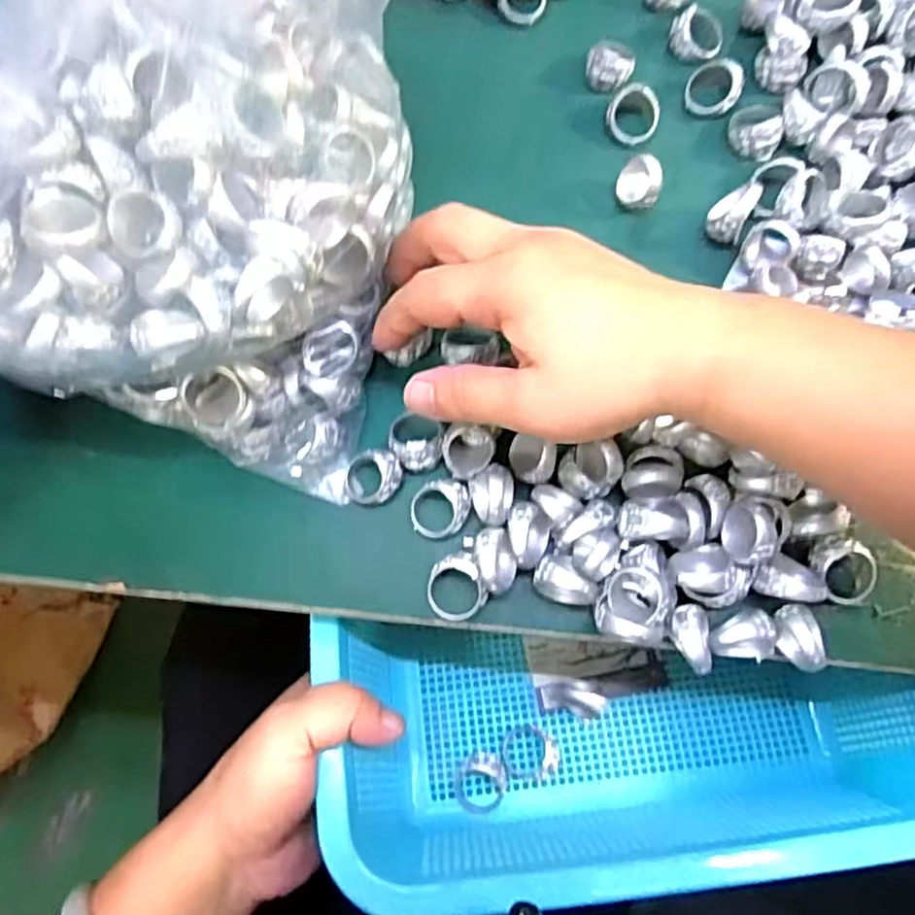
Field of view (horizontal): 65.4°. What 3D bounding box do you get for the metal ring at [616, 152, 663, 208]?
[{"bbox_3d":[0.082,-0.125,0.323,0.019,0.026,0.014,22,77,6],"label":"metal ring"}]

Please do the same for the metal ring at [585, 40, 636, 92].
[{"bbox_3d":[0.075,-0.192,0.351,0.022,0.018,0.021,0,75,1],"label":"metal ring"}]

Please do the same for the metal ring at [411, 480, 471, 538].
[{"bbox_3d":[-0.007,0.021,0.291,0.024,0.013,0.023,0,75,1],"label":"metal ring"}]

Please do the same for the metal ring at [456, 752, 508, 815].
[{"bbox_3d":[0.012,0.156,0.341,0.023,0.008,0.026,27,77,7],"label":"metal ring"}]

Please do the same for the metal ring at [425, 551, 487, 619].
[{"bbox_3d":[0.000,0.052,0.281,0.023,0.007,0.028,27,110,14],"label":"metal ring"}]

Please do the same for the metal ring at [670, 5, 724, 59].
[{"bbox_3d":[0.120,-0.211,0.353,0.026,0.018,0.023,-32,77,-7],"label":"metal ring"}]

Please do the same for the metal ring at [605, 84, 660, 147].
[{"bbox_3d":[0.083,-0.163,0.339,0.025,0.015,0.024,0,75,1],"label":"metal ring"}]

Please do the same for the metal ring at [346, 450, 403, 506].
[{"bbox_3d":[-0.035,0.009,0.295,0.023,0.016,0.021,0,75,1],"label":"metal ring"}]

